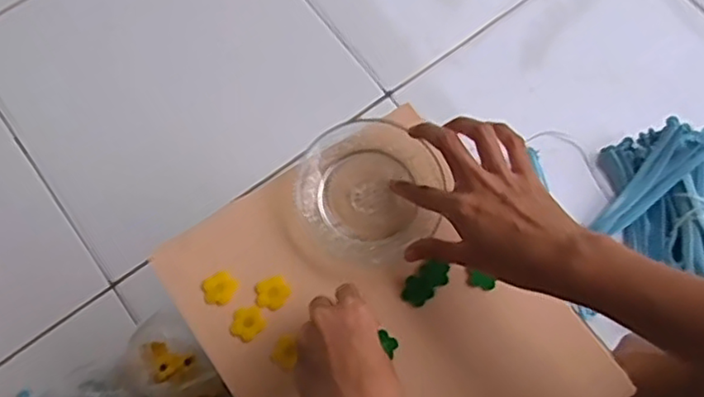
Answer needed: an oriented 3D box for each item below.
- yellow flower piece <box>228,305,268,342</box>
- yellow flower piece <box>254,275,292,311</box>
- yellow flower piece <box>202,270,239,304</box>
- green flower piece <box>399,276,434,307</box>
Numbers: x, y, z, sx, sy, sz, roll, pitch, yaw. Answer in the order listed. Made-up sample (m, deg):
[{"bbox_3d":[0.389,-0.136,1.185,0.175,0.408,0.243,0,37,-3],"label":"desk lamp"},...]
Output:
[{"bbox_3d":[-0.078,0.091,0.481,0.024,0.004,0.026,43,77,13],"label":"yellow flower piece"},{"bbox_3d":[-0.060,0.072,0.491,0.027,0.004,0.024,-26,74,-8],"label":"yellow flower piece"},{"bbox_3d":[-0.100,0.068,0.490,0.026,0.004,0.024,0,72,0],"label":"yellow flower piece"},{"bbox_3d":[0.050,0.070,0.491,0.022,0.004,0.021,0,72,0],"label":"green flower piece"}]

